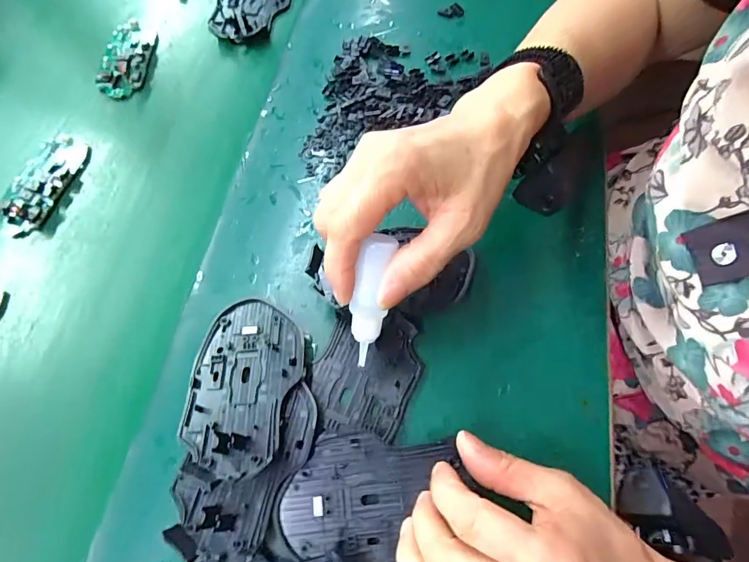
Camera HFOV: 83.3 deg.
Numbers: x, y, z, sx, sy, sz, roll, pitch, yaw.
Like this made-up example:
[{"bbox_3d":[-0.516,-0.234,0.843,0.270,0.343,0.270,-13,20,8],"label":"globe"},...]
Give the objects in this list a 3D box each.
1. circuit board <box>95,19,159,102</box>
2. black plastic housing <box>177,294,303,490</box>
[{"bbox_3d":[-0.243,-0.220,0.414,0.049,0.016,0.098,-7,66,0],"label":"circuit board"},{"bbox_3d":[-0.085,0.066,0.269,0.070,0.020,0.111,10,67,8],"label":"black plastic housing"}]

